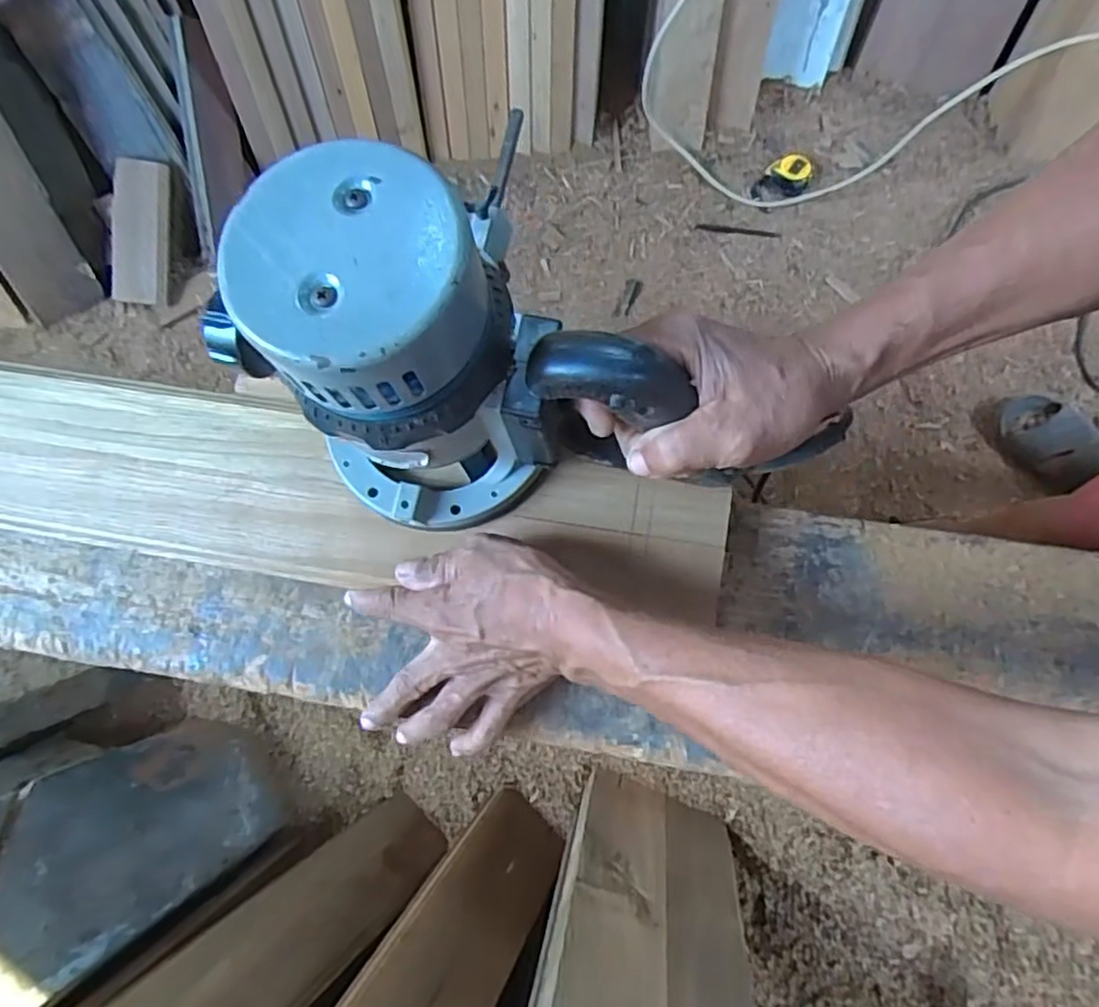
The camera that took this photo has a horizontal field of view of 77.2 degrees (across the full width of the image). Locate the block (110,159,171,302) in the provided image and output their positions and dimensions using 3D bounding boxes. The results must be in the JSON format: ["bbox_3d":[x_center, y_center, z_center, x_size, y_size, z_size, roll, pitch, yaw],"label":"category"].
[{"bbox_3d":[-0.672,-0.445,1.131,0.085,0.032,0.220,11,102,4],"label":"block"}]

